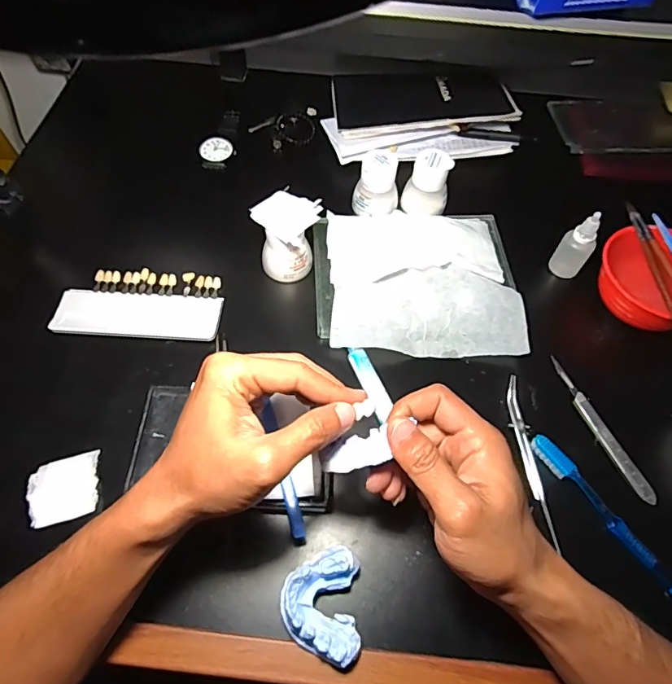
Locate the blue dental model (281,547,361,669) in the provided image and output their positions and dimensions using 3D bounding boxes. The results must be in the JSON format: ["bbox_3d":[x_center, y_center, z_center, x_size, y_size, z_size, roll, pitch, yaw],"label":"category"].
[{"bbox_3d":[-0.010,0.179,0.319,0.050,0.032,0.066,1,61,0],"label":"blue dental model"}]

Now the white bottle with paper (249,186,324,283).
[{"bbox_3d":[-0.047,-0.101,0.467,0.064,0.073,0.066,1,61,-1],"label":"white bottle with paper"}]

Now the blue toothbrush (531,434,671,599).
[{"bbox_3d":[0.220,0.147,0.352,0.012,0.017,0.186,-32,66,-18],"label":"blue toothbrush"}]

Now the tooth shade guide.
[{"bbox_3d":[-0.186,-0.036,0.450,0.150,0.013,0.078,3,61,0],"label":"tooth shade guide"}]

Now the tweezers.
[{"bbox_3d":[0.159,0.093,0.381,0.014,0.008,0.138,-4,61,-3],"label":"tweezers"}]

